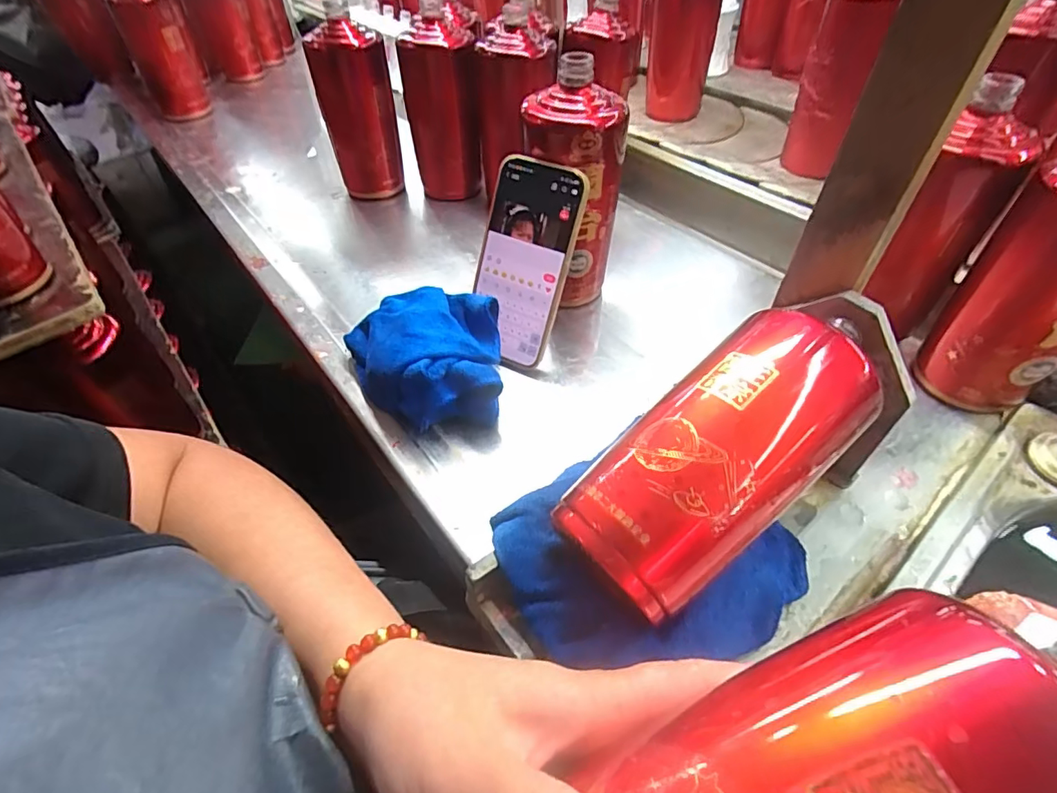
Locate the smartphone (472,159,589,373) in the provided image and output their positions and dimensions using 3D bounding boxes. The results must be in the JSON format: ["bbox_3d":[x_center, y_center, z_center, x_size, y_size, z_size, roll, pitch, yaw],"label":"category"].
[{"bbox_3d":[-0.004,-0.104,0.416,0.078,0.158,0.012,16,22,16],"label":"smartphone"}]

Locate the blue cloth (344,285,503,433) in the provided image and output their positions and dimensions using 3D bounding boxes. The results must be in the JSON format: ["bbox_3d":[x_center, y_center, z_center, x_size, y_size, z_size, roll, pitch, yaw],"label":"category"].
[{"bbox_3d":[-0.085,-0.038,0.409,0.125,0.048,0.123,-8,49,-3],"label":"blue cloth"}]

